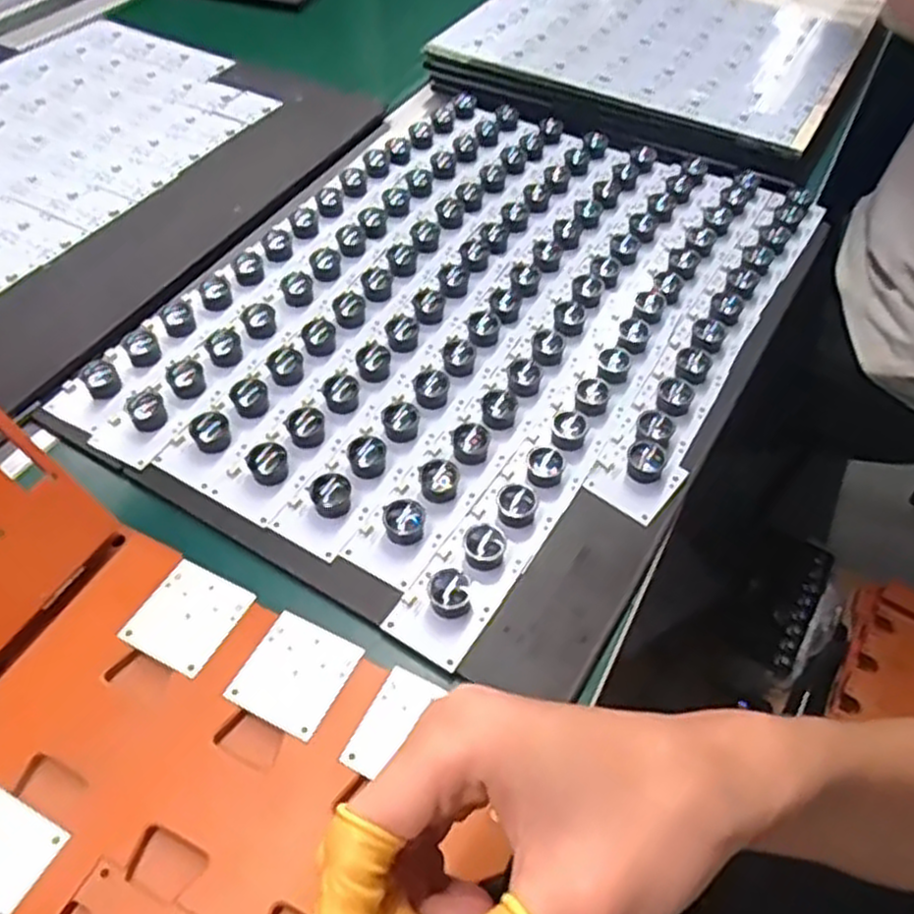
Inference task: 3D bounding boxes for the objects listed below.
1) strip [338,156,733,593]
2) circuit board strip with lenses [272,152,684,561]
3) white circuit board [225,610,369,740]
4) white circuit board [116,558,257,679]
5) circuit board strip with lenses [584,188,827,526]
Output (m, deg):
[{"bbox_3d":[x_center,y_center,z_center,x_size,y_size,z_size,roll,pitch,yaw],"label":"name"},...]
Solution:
[{"bbox_3d":[0.082,-0.093,0.535,0.041,0.018,0.471,28,55,19],"label":"strip"},{"bbox_3d":[0.039,-0.110,0.547,0.045,0.016,0.469,27,55,19],"label":"circuit board strip with lenses"},{"bbox_3d":[-0.072,0.095,0.348,0.044,0.004,0.047,23,54,16],"label":"white circuit board"},{"bbox_3d":[-0.126,0.073,0.364,0.045,0.004,0.046,23,54,16],"label":"white circuit board"},{"bbox_3d":[0.188,-0.098,0.544,0.047,0.014,0.374,26,55,18],"label":"circuit board strip with lenses"}]

